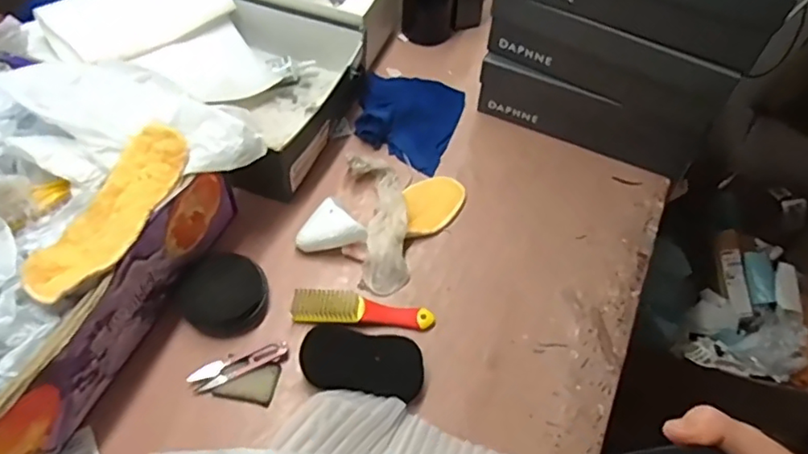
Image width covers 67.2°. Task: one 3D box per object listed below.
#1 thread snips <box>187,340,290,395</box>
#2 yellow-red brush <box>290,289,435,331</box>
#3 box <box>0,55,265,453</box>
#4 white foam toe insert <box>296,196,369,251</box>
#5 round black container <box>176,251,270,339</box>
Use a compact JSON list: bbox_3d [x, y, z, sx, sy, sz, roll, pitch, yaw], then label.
[{"bbox_3d":[-0.174,0.147,0.645,0.104,0.014,0.029,-17,58,-15],"label":"thread snips"},{"bbox_3d":[-0.046,0.095,0.676,0.156,0.020,0.033,6,55,1],"label":"yellow-red brush"},{"bbox_3d":[-0.395,0.014,0.596,0.341,0.156,0.411,21,56,11],"label":"box"},{"bbox_3d":[-0.090,-0.004,0.731,0.081,0.032,0.052,-6,56,-8],"label":"white foam toe insert"},{"bbox_3d":[-0.200,0.074,0.677,0.096,0.028,0.087,8,55,2],"label":"round black container"}]

